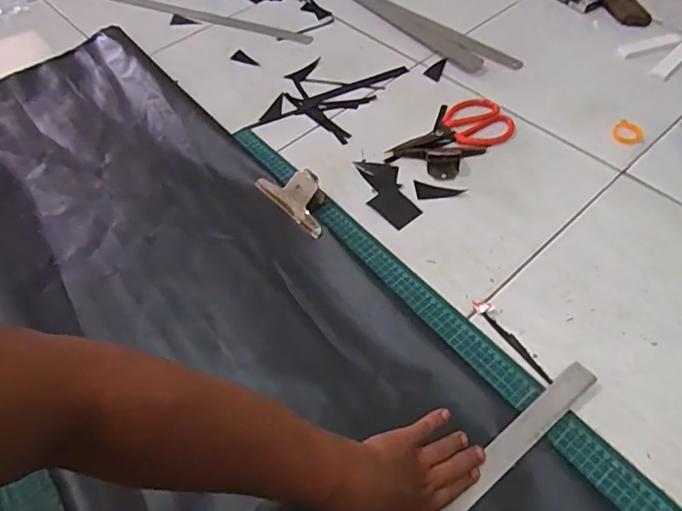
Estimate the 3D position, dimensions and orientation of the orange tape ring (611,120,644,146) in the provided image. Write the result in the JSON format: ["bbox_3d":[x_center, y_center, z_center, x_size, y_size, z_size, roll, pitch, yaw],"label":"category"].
[{"bbox_3d":[0.446,-0.189,0.767,0.048,0.006,0.051,-2,54,3],"label":"orange tape ring"}]

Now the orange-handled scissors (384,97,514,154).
[{"bbox_3d":[0.174,-0.193,0.784,0.203,0.011,0.100,-25,56,-14],"label":"orange-handled scissors"}]

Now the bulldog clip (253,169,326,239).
[{"bbox_3d":[-0.059,-0.087,0.702,0.061,0.035,0.137,-36,59,-20],"label":"bulldog clip"}]

